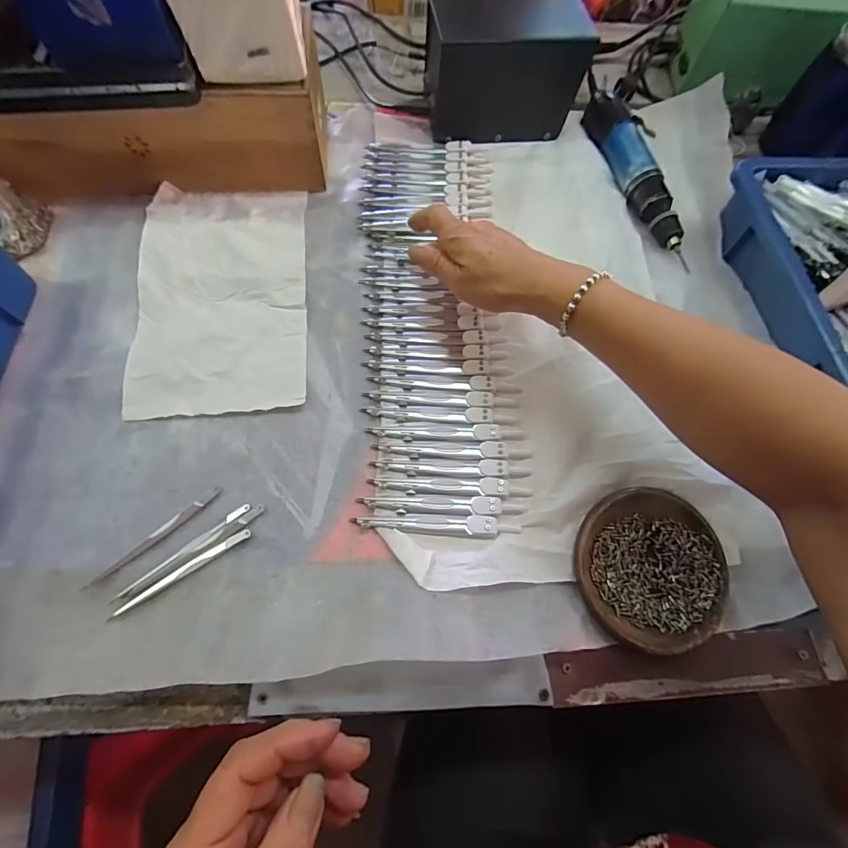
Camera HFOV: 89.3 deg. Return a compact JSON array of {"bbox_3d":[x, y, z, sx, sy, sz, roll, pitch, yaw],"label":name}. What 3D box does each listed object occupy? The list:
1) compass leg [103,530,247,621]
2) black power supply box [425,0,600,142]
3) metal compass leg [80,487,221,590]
[{"bbox_3d":[-0.177,0.108,0.313,0.105,0.005,0.007,-31,73,-14],"label":"compass leg"},{"bbox_3d":[0.086,-0.389,0.463,0.166,0.101,0.095,1,68,-2],"label":"black power supply box"},{"bbox_3d":[-0.203,0.084,0.322,0.108,0.004,0.009,-39,75,-16],"label":"metal compass leg"}]

